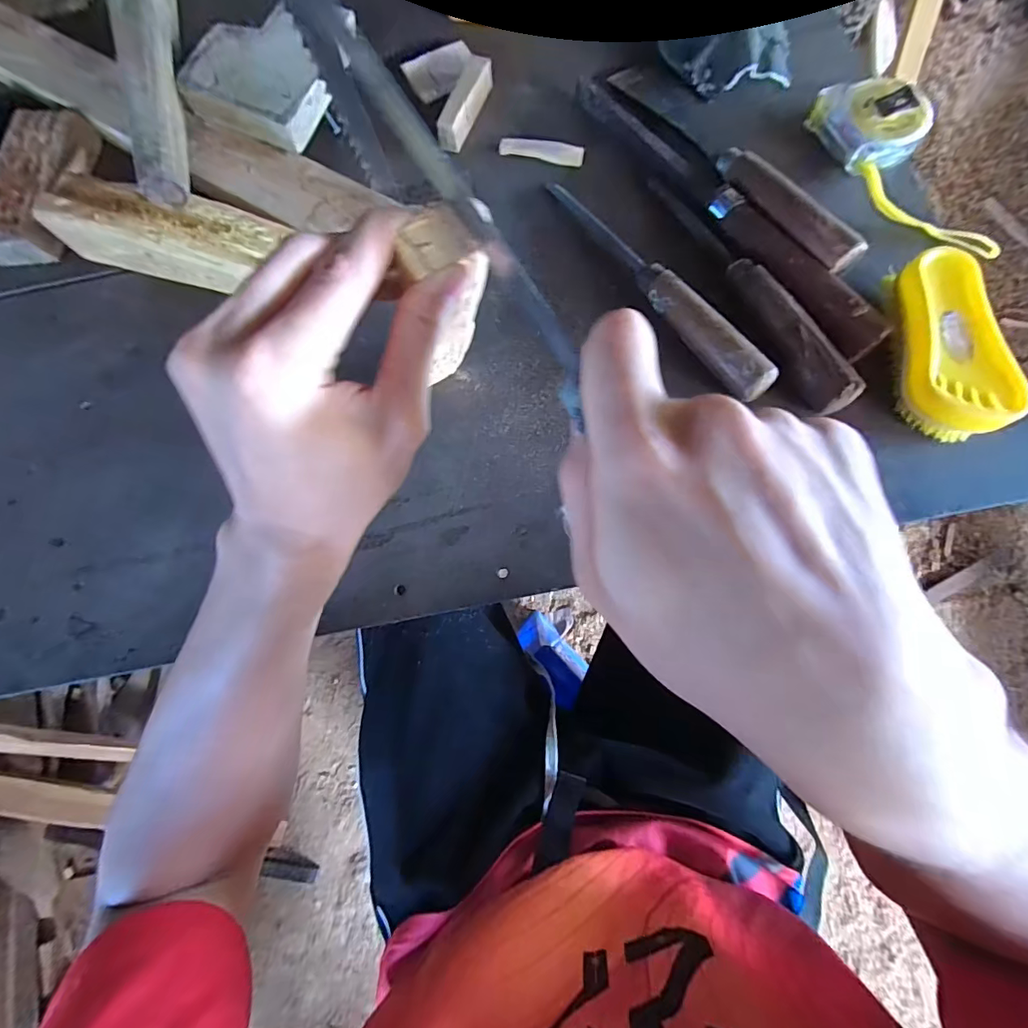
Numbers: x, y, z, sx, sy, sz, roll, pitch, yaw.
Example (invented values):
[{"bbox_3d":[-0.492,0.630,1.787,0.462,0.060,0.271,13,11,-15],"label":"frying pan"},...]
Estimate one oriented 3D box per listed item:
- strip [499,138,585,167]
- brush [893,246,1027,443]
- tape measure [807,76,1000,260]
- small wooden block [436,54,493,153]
[{"bbox_3d":[0.023,-0.302,0.390,0.069,0.005,0.017,10,77,6],"label":"strip"},{"bbox_3d":[0.283,-0.111,0.309,0.057,0.037,0.116,0,82,2],"label":"brush"},{"bbox_3d":[0.296,-0.259,0.355,0.054,0.027,0.170,-25,76,-3],"label":"tape measure"},{"bbox_3d":[-0.040,-0.342,0.389,0.019,0.022,0.082,20,78,8],"label":"small wooden block"}]

